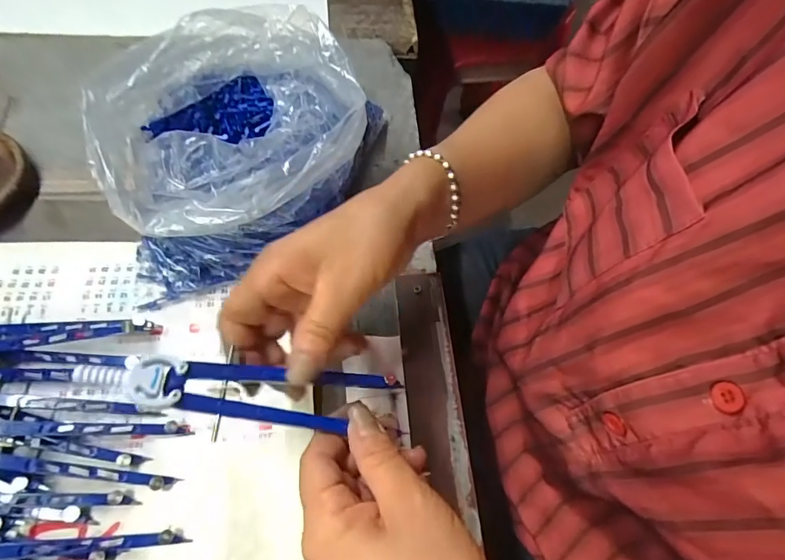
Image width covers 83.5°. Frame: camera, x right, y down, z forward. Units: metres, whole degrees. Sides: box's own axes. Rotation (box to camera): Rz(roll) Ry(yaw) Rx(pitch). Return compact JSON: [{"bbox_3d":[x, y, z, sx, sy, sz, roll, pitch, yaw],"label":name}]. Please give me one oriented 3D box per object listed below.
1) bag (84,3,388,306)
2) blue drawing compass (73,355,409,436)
[{"bbox_3d":[-0.119,-0.100,0.335,0.186,0.100,0.162,-21,67,-14],"label":"bag"},{"bbox_3d":[-0.067,0.058,0.222,0.154,0.007,0.030,12,61,-23],"label":"blue drawing compass"}]

